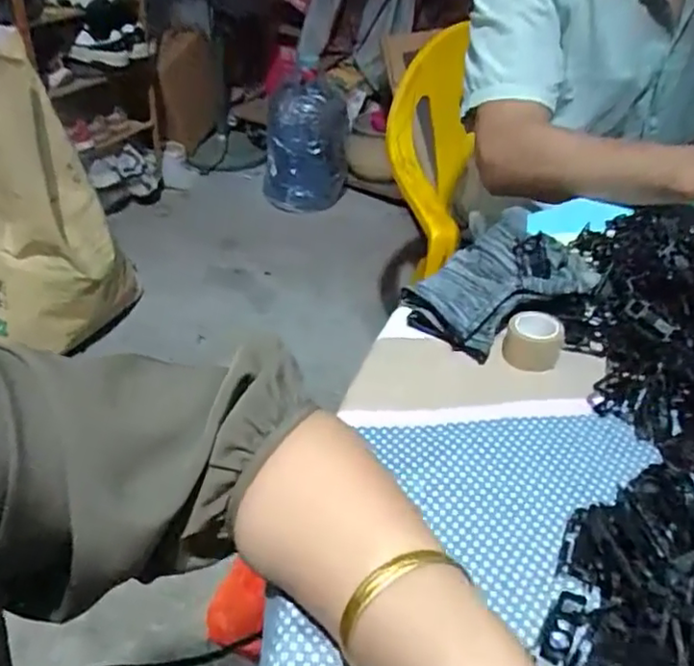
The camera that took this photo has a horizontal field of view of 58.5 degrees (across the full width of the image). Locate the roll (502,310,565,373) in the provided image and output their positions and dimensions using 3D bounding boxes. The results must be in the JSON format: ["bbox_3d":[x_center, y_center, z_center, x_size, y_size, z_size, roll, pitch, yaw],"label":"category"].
[{"bbox_3d":[0.127,0.005,0.422,0.036,0.026,0.036,17,41,17],"label":"roll"}]

